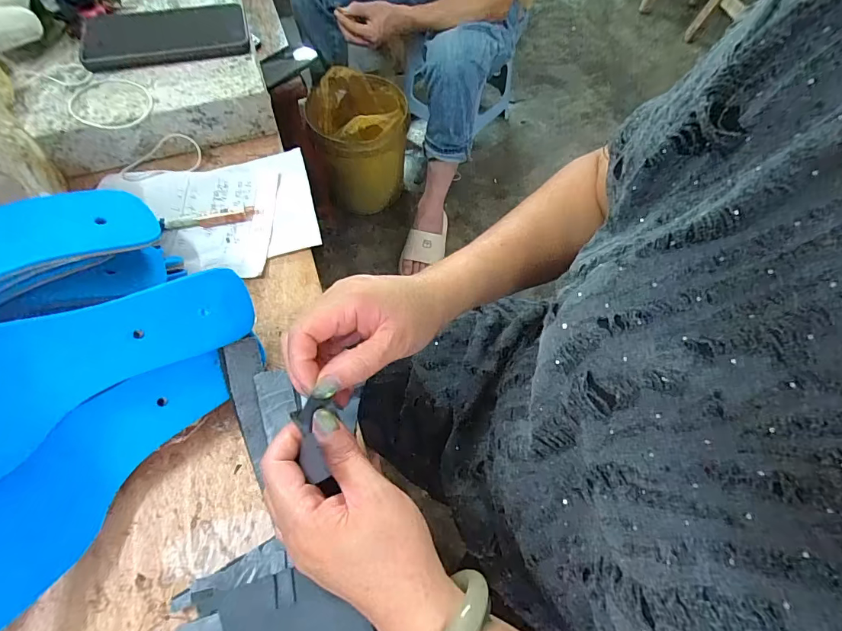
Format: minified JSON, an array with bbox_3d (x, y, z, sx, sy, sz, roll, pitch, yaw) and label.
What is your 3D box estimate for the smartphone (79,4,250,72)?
[{"bbox_3d":[-0.272,-0.301,0.456,0.167,0.016,0.087,-11,64,-8],"label":"smartphone"}]

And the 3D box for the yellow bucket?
[{"bbox_3d":[-0.173,-0.492,1.213,0.248,0.286,0.264,1,63,-2],"label":"yellow bucket"}]

